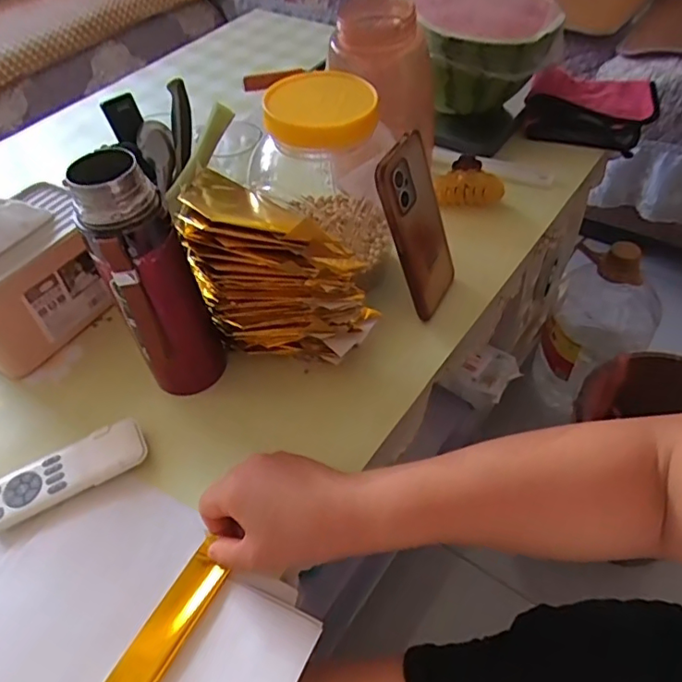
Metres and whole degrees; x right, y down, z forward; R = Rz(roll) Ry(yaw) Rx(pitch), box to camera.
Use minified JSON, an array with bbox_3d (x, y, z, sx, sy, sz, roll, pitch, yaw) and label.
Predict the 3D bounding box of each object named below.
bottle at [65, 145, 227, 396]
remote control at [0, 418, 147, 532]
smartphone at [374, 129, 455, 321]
[{"bbox_3d":[-0.142,-0.037,0.442,0.061,0.217,0.058,-20,51,-11],"label":"bottle"},{"bbox_3d":[-0.224,0.110,0.457,0.126,0.016,0.048,-26,52,-15],"label":"remote control"},{"bbox_3d":[0.074,-0.101,0.511,0.011,0.166,0.070,15,53,37],"label":"smartphone"}]

